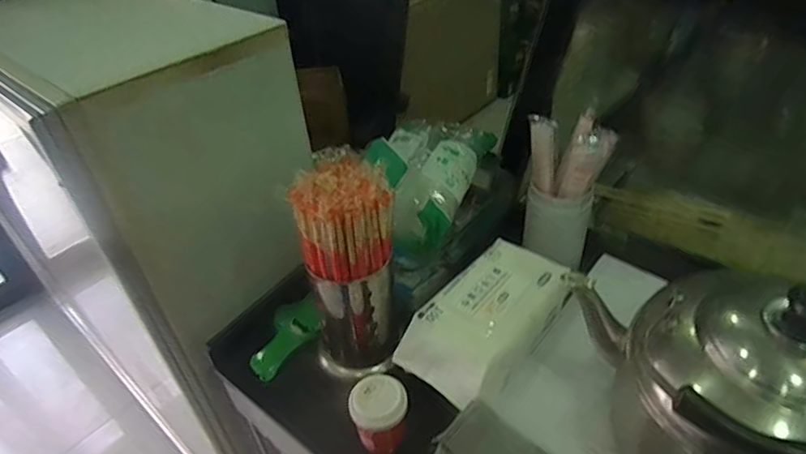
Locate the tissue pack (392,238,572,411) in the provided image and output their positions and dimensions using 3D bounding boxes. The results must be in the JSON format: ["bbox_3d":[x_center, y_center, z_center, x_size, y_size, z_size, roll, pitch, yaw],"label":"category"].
[{"bbox_3d":[0.105,0.106,0.630,0.115,0.066,0.226,28,49,35],"label":"tissue pack"}]

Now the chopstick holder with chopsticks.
[{"bbox_3d":[-0.060,0.059,0.604,0.109,0.282,0.092,-9,39,-5],"label":"chopstick holder with chopsticks"}]

